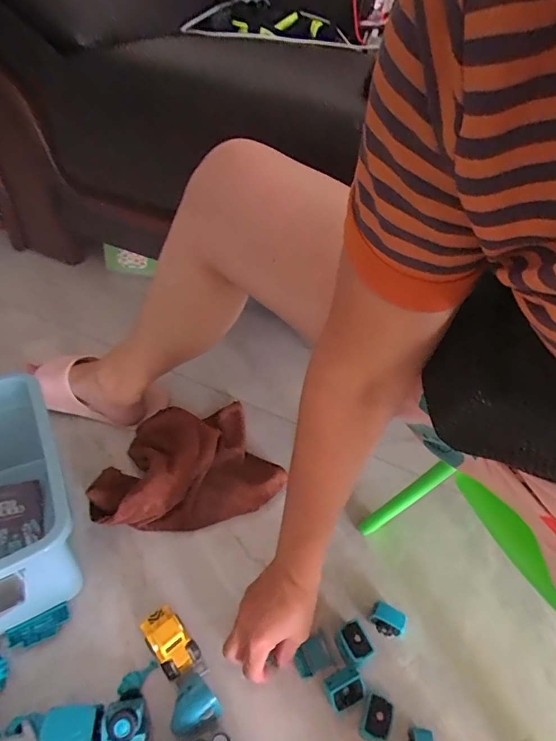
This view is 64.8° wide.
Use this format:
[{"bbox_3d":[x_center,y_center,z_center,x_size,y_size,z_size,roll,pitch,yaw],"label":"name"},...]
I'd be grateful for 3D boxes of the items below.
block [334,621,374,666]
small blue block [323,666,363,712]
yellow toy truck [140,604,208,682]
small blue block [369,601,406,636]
[{"bbox_3d":[0.078,0.295,0.471,0.032,0.032,0.040,-22,48,-24],"label":"block"},{"bbox_3d":[0.066,0.322,0.443,0.038,0.025,0.029,-19,47,-21],"label":"small blue block"},{"bbox_3d":[-0.111,0.288,0.461,0.038,0.047,0.074,-30,52,-30],"label":"yellow toy truck"},{"bbox_3d":[0.122,0.283,0.494,0.036,0.027,0.025,17,45,15],"label":"small blue block"}]

